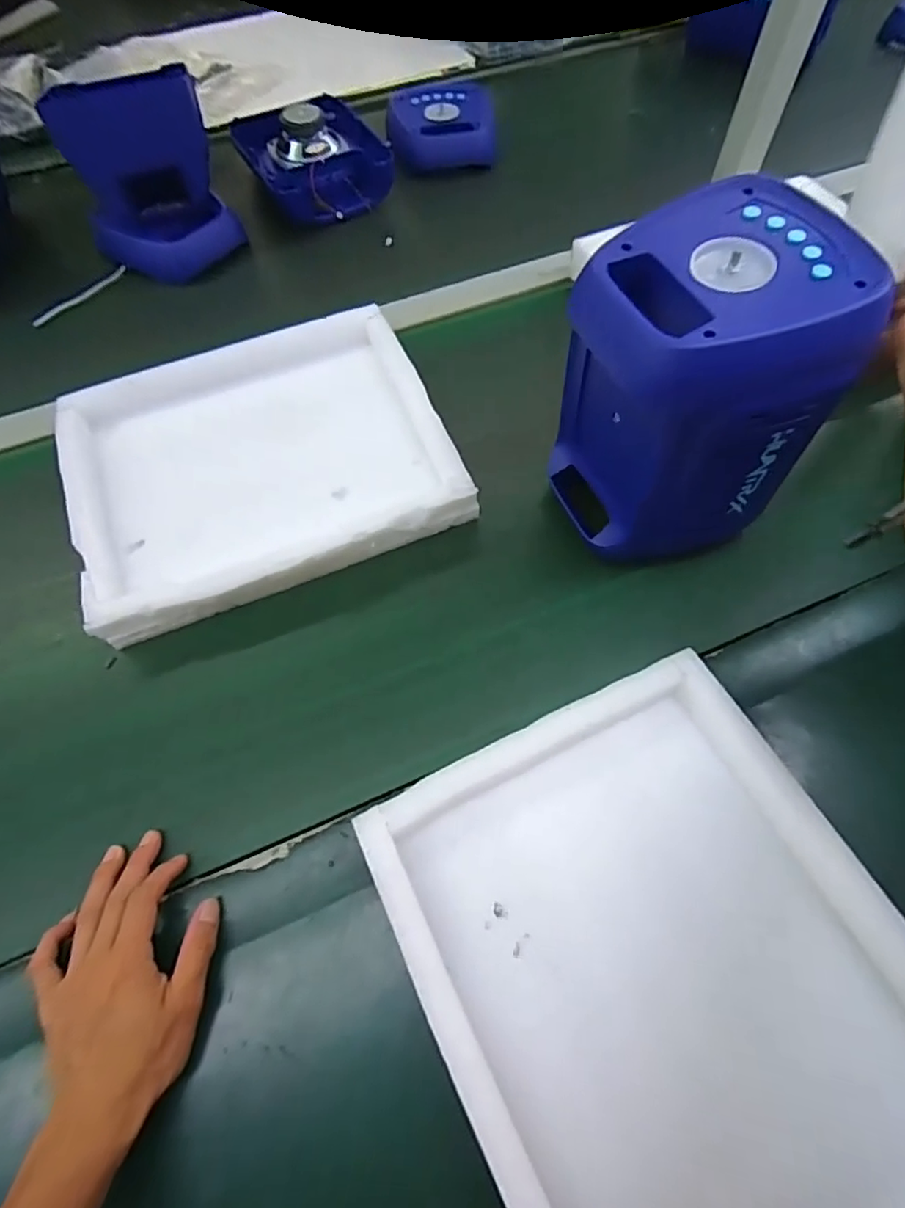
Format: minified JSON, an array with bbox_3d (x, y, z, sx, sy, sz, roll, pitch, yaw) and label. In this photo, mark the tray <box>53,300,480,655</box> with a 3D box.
[{"bbox_3d":[-0.195,-0.149,0.591,0.345,0.057,0.308,-22,62,-10],"label":"tray"}]

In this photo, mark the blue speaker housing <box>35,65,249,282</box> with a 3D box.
[{"bbox_3d":[-0.379,-0.530,0.734,0.173,0.166,0.114,-22,62,-10],"label":"blue speaker housing"}]

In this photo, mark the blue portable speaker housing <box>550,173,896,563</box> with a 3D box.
[{"bbox_3d":[0.183,-0.165,0.460,0.172,0.216,0.158,-24,62,-11],"label":"blue portable speaker housing"}]

